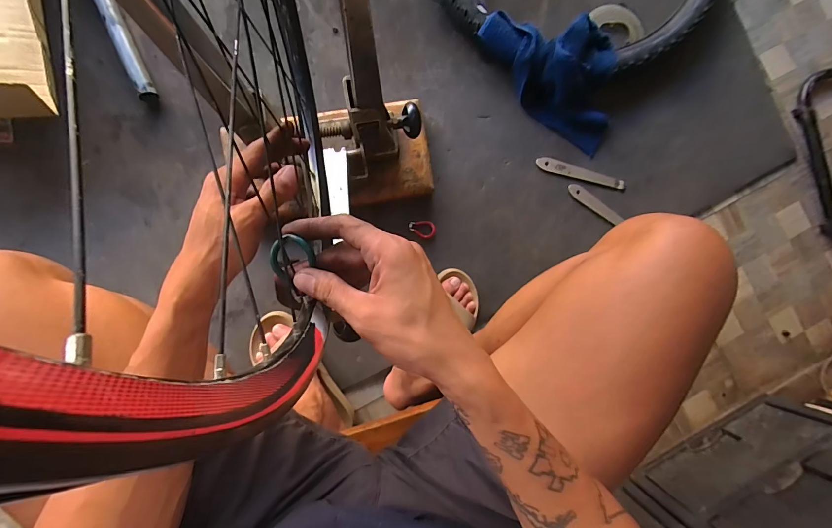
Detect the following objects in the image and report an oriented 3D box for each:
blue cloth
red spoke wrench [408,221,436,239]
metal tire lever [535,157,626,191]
[{"bbox_3d":[0.284,-0.395,0.711,0.331,0.091,0.184,33,87,-3],"label":"blue cloth"},{"bbox_3d":[0.013,-0.071,0.724,0.057,0.006,0.035,3,88,-4],"label":"red spoke wrench"},{"bbox_3d":[0.350,-0.193,0.753,0.194,0.004,0.025,14,100,-2],"label":"metal tire lever"}]

